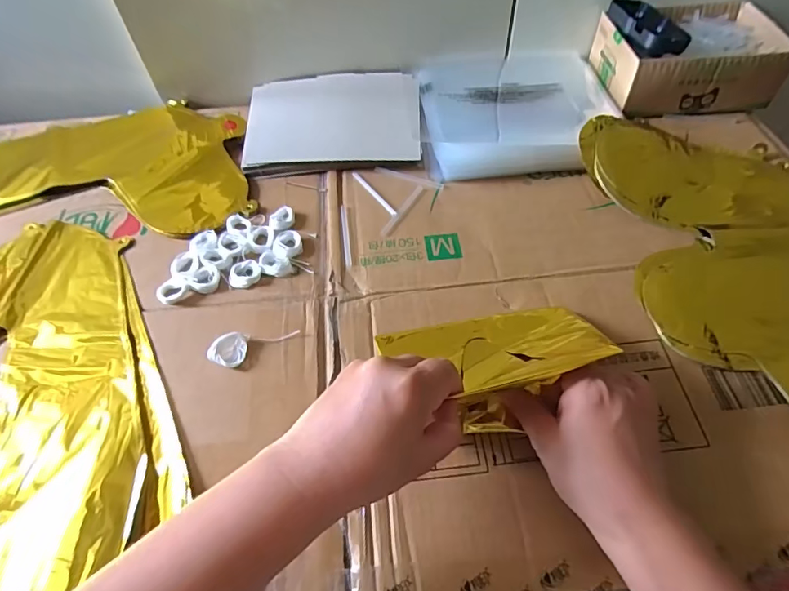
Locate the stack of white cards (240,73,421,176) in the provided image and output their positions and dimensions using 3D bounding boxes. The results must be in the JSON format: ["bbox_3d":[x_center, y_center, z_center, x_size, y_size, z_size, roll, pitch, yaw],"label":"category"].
[{"bbox_3d":[-0.073,-0.216,0.587,0.204,0.021,0.171,-2,54,1],"label":"stack of white cards"}]

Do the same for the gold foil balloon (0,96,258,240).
[{"bbox_3d":[-0.365,-0.155,0.558,0.415,0.012,0.223,-2,54,1],"label":"gold foil balloon"}]

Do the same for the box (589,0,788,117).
[{"bbox_3d":[0.352,-0.289,0.590,0.186,0.065,0.137,-4,54,0],"label":"box"}]

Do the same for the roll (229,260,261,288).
[{"bbox_3d":[-0.141,-0.020,0.457,0.029,0.007,0.027,-1,54,2],"label":"roll"}]

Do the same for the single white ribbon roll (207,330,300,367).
[{"bbox_3d":[-0.120,0.038,0.410,0.071,0.014,0.025,-28,58,-17],"label":"single white ribbon roll"}]

